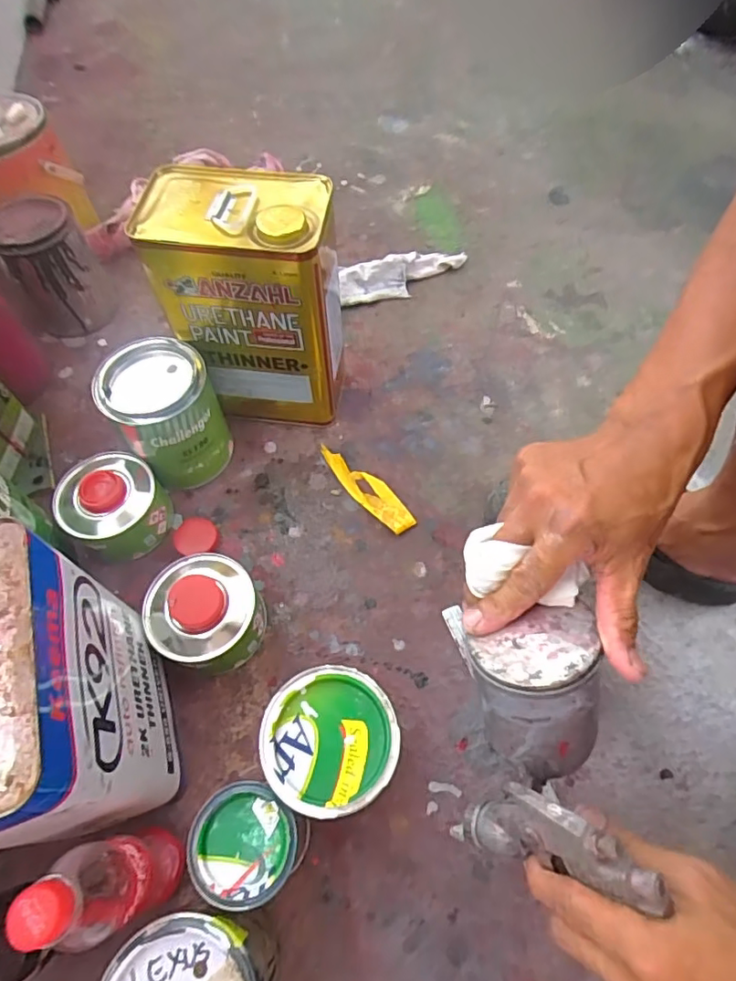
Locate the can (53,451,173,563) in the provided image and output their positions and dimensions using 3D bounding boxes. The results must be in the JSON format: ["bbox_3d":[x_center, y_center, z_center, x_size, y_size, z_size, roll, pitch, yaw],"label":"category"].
[{"bbox_3d":[-0.272,0.015,0.588,0.097,0.080,0.103,0,61,1],"label":"can"}]

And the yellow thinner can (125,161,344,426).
[{"bbox_3d":[-0.118,-0.193,0.602,0.169,0.255,0.116,5,61,4],"label":"yellow thinner can"}]

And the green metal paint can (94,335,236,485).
[{"bbox_3d":[-0.215,-0.077,0.605,0.102,0.134,0.103,0,61,1],"label":"green metal paint can"}]

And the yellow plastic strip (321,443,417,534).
[{"bbox_3d":[-0.002,-0.005,0.630,0.036,0.012,0.140,-39,68,-19],"label":"yellow plastic strip"}]

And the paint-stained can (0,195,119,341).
[{"bbox_3d":[-0.416,-0.291,0.731,0.113,0.136,0.102,-38,67,-18],"label":"paint-stained can"}]

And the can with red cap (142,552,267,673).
[{"bbox_3d":[-0.154,0.114,0.522,0.099,0.085,0.105,0,61,1],"label":"can with red cap"}]

